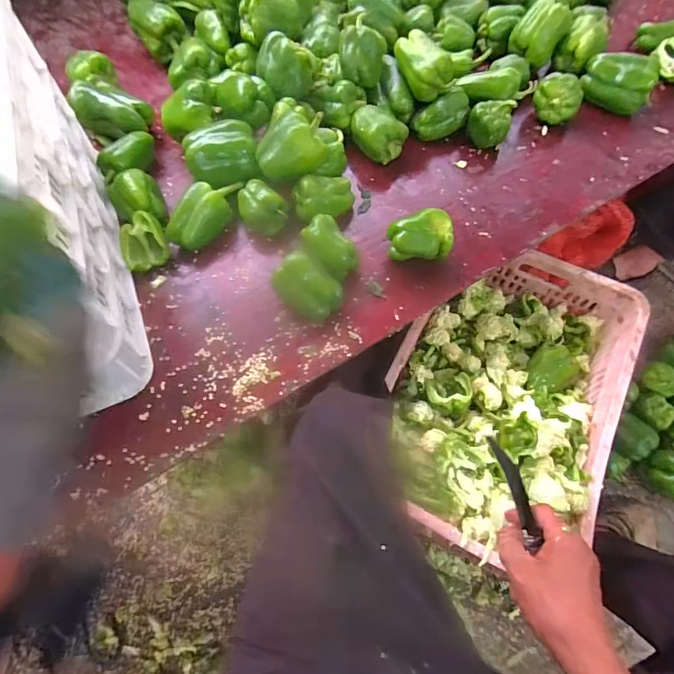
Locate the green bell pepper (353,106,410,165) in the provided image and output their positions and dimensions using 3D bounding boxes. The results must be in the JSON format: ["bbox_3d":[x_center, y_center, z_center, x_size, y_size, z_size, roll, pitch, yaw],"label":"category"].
[{"bbox_3d":[0.074,-0.357,0.753,0.081,0.080,0.091,-27,68,-13],"label":"green bell pepper"}]

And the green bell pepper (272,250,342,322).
[{"bbox_3d":[-0.045,-0.061,0.600,0.085,0.076,0.079,0,65,0],"label":"green bell pepper"}]

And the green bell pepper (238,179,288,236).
[{"bbox_3d":[-0.115,-0.202,0.678,0.074,0.066,0.072,0,65,0],"label":"green bell pepper"}]

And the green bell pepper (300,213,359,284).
[{"bbox_3d":[-0.009,-0.130,0.637,0.067,0.071,0.083,-24,67,-12],"label":"green bell pepper"}]

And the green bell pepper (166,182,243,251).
[{"bbox_3d":[-0.204,-0.194,0.668,0.054,0.074,0.134,29,68,12],"label":"green bell pepper"}]

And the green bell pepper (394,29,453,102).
[{"bbox_3d":[0.152,-0.470,0.746,0.081,0.076,0.103,-23,67,-11],"label":"green bell pepper"}]

